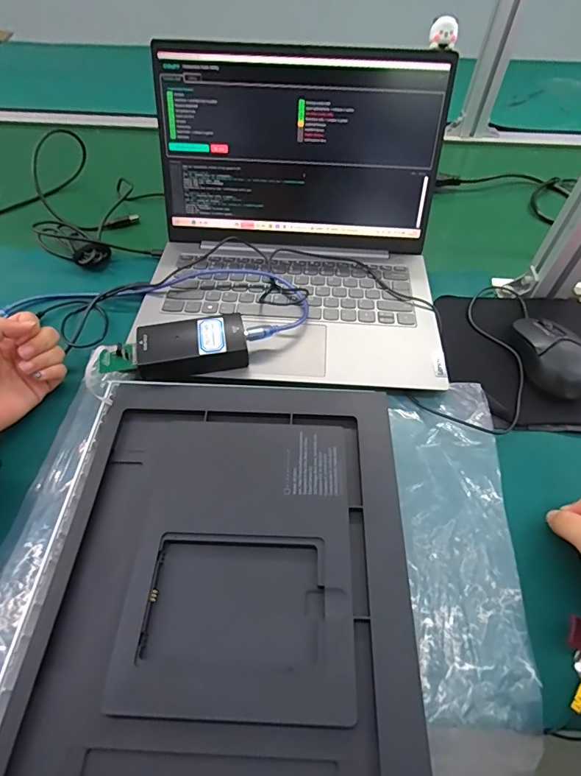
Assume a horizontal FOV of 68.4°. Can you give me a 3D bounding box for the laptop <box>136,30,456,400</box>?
[{"bbox_3d":[0.005,-0.178,0.429,0.317,0.167,0.309,3,54,1],"label":"laptop"}]

